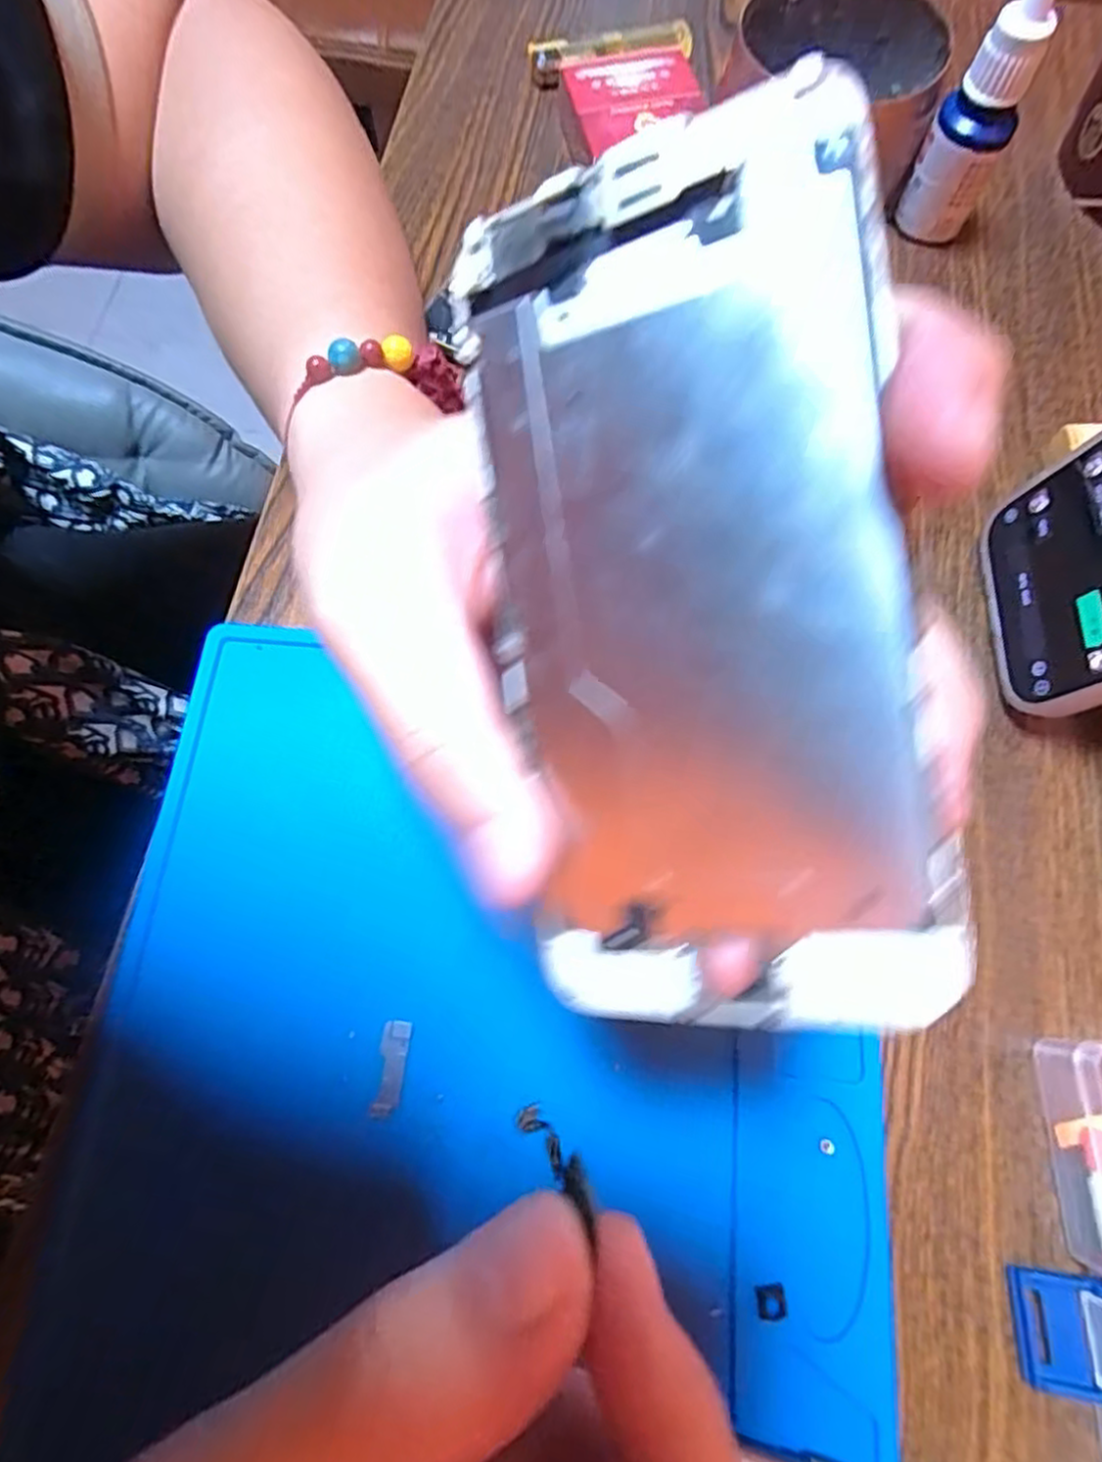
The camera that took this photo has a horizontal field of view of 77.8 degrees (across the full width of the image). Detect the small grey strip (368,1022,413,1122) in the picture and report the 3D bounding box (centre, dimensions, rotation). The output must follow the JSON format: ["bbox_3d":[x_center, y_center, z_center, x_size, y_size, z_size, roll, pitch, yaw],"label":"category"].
[{"bbox_3d":[-0.047,0.098,0.198,0.008,0.004,0.025,6,73,2],"label":"small grey strip"}]

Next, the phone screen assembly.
[{"bbox_3d":[0.020,-0.019,0.106,0.063,0.005,0.130,-8,94,23],"label":"phone screen assembly"}]

